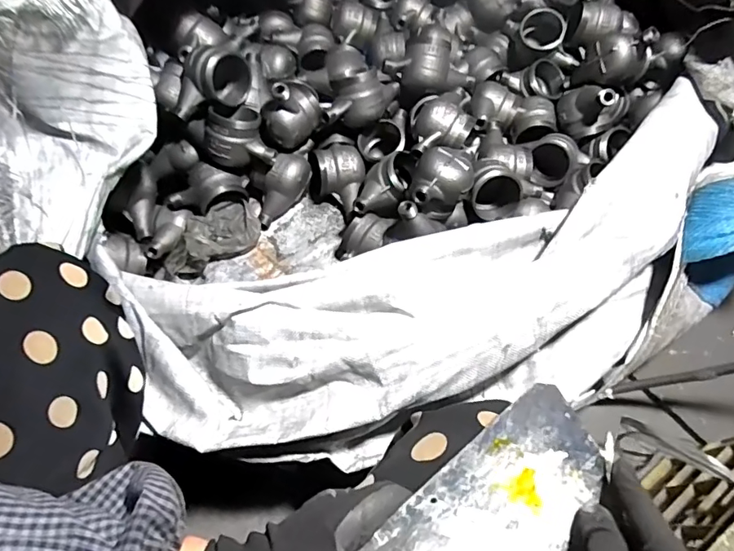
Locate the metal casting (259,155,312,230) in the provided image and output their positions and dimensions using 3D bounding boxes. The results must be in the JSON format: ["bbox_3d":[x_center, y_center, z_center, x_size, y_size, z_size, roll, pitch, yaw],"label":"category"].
[{"bbox_3d":[-0.140,-0.138,0.806,0.056,0.058,0.131,32,98,14],"label":"metal casting"}]

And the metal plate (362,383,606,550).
[{"bbox_3d":[0.070,0.188,0.321,0.235,0.004,0.112,-37,93,-16],"label":"metal plate"}]

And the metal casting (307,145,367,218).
[{"bbox_3d":[-0.051,-0.166,0.820,0.093,0.072,0.098,6,61,1],"label":"metal casting"}]

